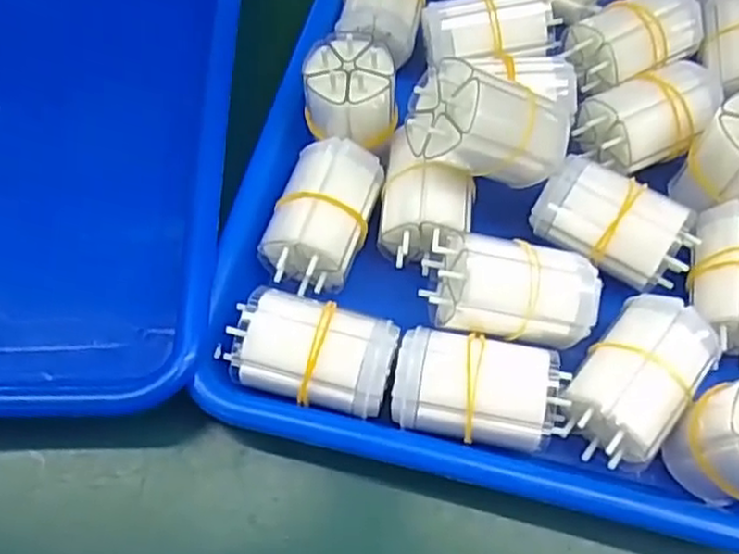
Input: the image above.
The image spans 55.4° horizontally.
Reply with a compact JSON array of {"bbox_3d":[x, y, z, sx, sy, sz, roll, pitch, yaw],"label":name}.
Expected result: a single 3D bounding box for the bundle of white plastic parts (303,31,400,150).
[{"bbox_3d":[-0.008,-0.080,0.305,0.038,0.034,0.033,-4,62,-1],"label":"bundle of white plastic parts"}]

